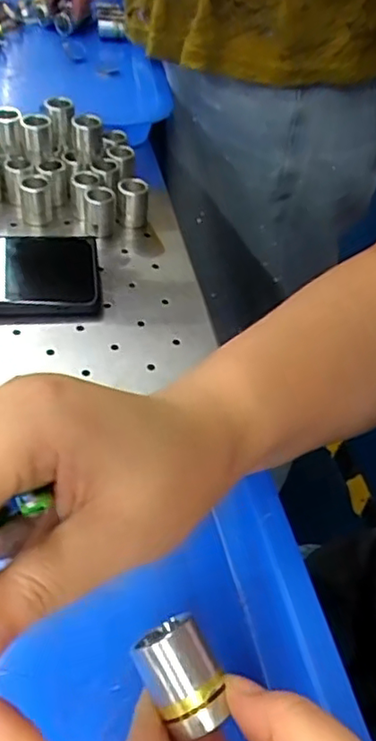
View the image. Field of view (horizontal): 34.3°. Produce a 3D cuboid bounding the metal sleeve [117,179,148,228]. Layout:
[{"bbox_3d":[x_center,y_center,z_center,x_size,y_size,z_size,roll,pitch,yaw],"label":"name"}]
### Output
[{"bbox_3d":[-0.043,-0.132,0.479,0.021,0.035,0.018,-1,47,-5],"label":"metal sleeve"}]

